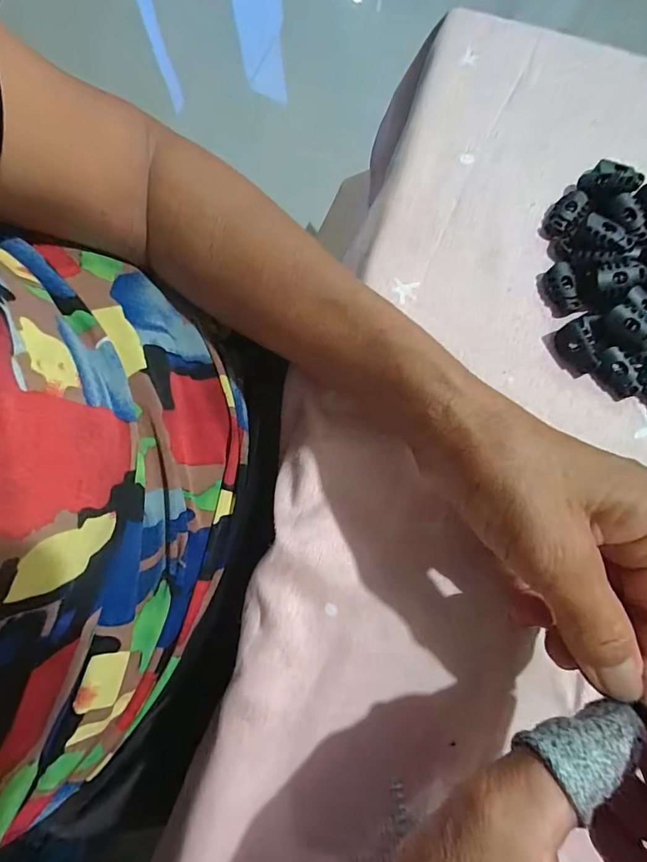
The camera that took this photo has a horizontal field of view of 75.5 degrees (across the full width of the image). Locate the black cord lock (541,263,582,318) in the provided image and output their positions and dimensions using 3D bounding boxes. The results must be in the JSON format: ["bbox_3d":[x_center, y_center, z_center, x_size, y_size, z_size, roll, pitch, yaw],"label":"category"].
[{"bbox_3d":[0.134,-0.079,0.238,0.015,0.011,0.028,-12,79,-4],"label":"black cord lock"}]

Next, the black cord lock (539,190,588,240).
[{"bbox_3d":[0.142,-0.127,0.247,0.017,0.011,0.030,37,80,6],"label":"black cord lock"}]

